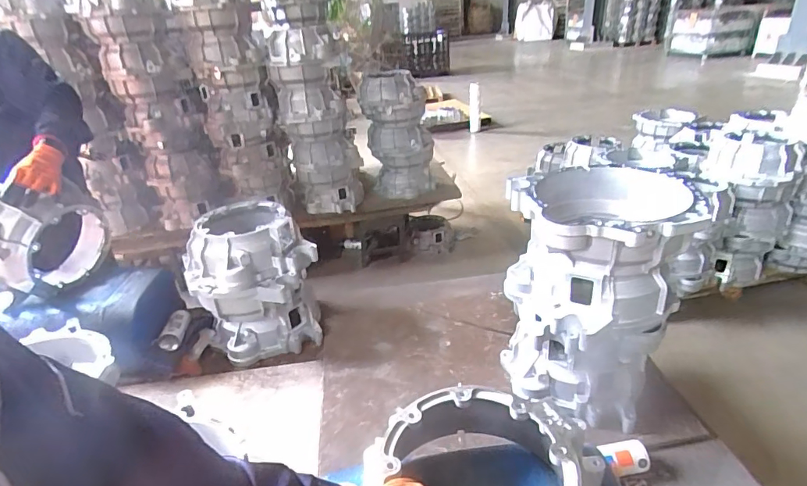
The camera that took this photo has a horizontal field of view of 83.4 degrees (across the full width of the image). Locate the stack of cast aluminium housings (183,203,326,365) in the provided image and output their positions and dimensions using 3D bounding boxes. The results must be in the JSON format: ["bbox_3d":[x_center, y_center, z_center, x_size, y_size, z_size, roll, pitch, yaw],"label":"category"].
[{"bbox_3d":[-0.440,0.106,1.351,0.347,0.387,0.330,-14,29,-18],"label":"stack of cast aluminium housings"}]

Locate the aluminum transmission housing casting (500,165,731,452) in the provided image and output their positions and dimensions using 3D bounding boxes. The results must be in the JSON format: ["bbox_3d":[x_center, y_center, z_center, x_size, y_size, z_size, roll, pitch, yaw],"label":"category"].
[{"bbox_3d":[0.426,0.120,1.024,0.367,0.505,0.329,-2,27,5],"label":"aluminum transmission housing casting"}]

